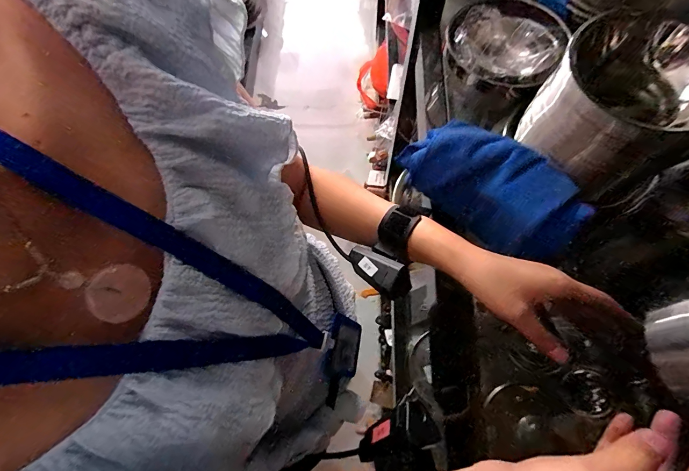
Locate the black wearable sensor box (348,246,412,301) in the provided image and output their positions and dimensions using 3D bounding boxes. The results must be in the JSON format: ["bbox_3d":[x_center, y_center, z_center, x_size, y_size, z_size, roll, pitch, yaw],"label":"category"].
[{"bbox_3d":[0.032,0.034,0.341,0.032,0.017,0.077,-44,49,-13],"label":"black wearable sensor box"}]

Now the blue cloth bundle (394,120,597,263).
[{"bbox_3d":[0.164,-0.062,0.383,0.196,0.114,0.055,36,50,11],"label":"blue cloth bundle"}]

